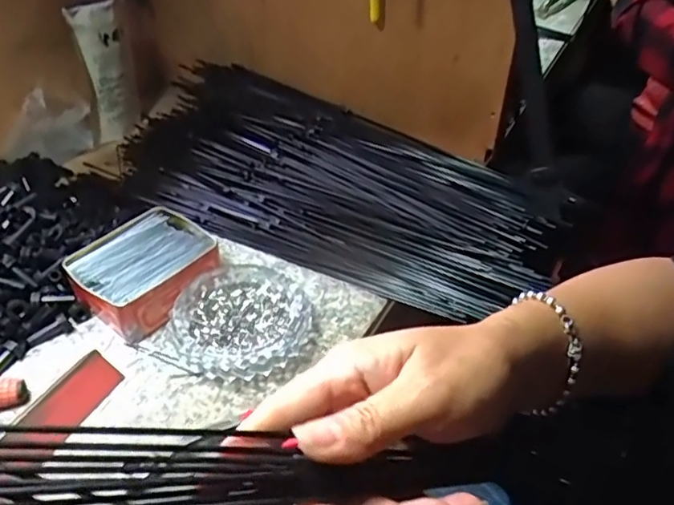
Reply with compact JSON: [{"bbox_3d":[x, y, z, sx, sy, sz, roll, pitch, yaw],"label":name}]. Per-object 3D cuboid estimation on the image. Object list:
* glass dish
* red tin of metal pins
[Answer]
[{"bbox_3d":[-0.085,0.062,0.524,0.119,0.028,0.122,0,40,0],"label":"glass dish"},{"bbox_3d":[-0.185,0.018,0.564,0.110,0.047,0.128,25,46,26],"label":"red tin of metal pins"}]

